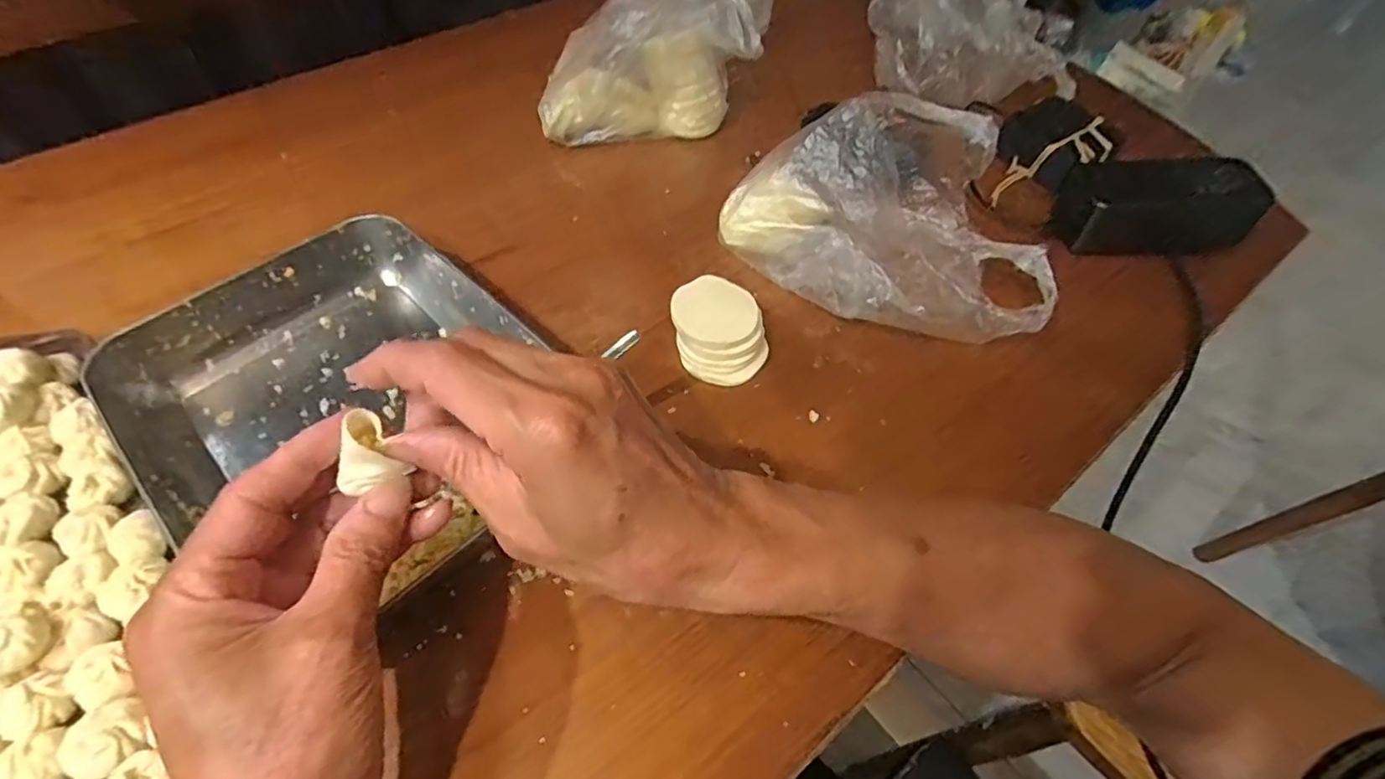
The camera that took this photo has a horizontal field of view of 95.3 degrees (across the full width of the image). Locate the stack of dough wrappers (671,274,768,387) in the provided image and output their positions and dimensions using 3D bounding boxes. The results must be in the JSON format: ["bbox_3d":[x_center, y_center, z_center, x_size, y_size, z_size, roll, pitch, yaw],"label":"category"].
[{"bbox_3d":[0.018,-0.040,0.418,0.058,0.023,0.073,-4,55,-4],"label":"stack of dough wrappers"}]

